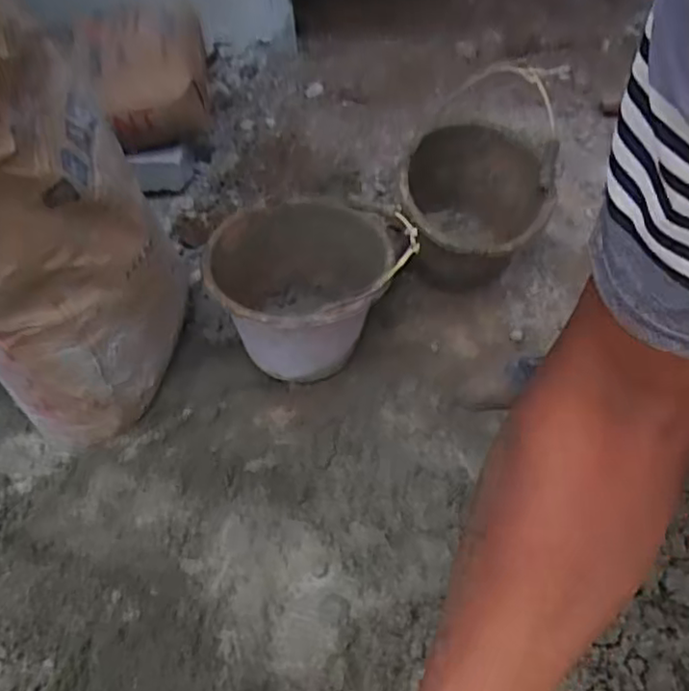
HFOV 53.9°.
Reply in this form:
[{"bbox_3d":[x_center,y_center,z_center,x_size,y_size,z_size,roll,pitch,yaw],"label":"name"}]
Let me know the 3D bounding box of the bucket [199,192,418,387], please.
[{"bbox_3d":[-0.042,-0.075,1.073,0.300,0.216,0.300,-3,42,3],"label":"bucket"}]

